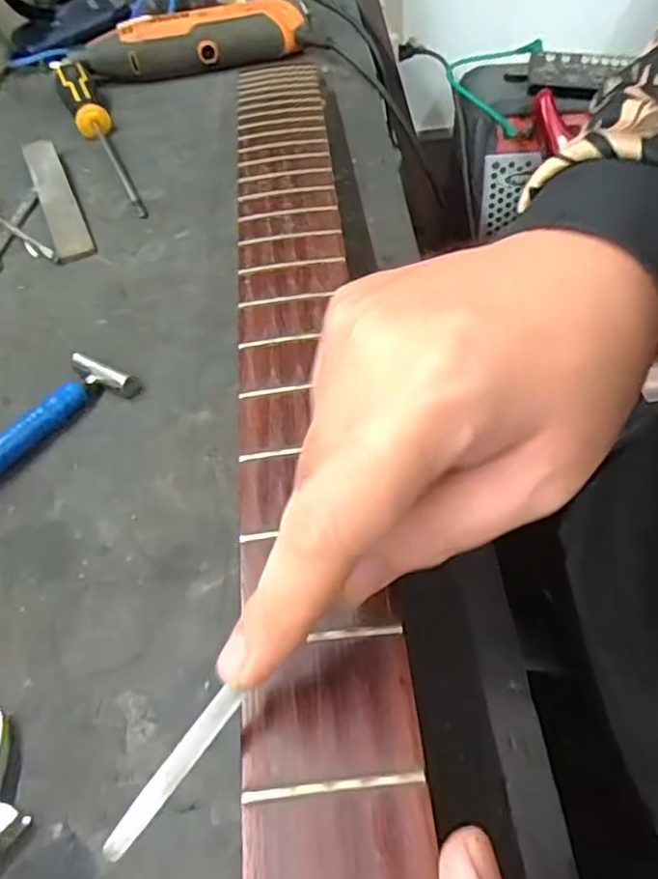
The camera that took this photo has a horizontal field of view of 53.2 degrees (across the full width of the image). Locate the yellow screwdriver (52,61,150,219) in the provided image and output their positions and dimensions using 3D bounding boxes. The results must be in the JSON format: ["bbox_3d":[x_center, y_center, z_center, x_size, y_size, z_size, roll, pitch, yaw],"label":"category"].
[{"bbox_3d":[-0.198,-0.268,0.548,0.033,0.034,0.291,-20,50,-12],"label":"yellow screwdriver"}]

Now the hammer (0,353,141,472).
[{"bbox_3d":[-0.152,-0.008,0.332,0.039,0.017,0.108,33,59,28],"label":"hammer"}]

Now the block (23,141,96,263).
[{"bbox_3d":[-0.203,-0.180,0.487,0.024,0.015,0.162,-22,51,-14],"label":"block"}]

